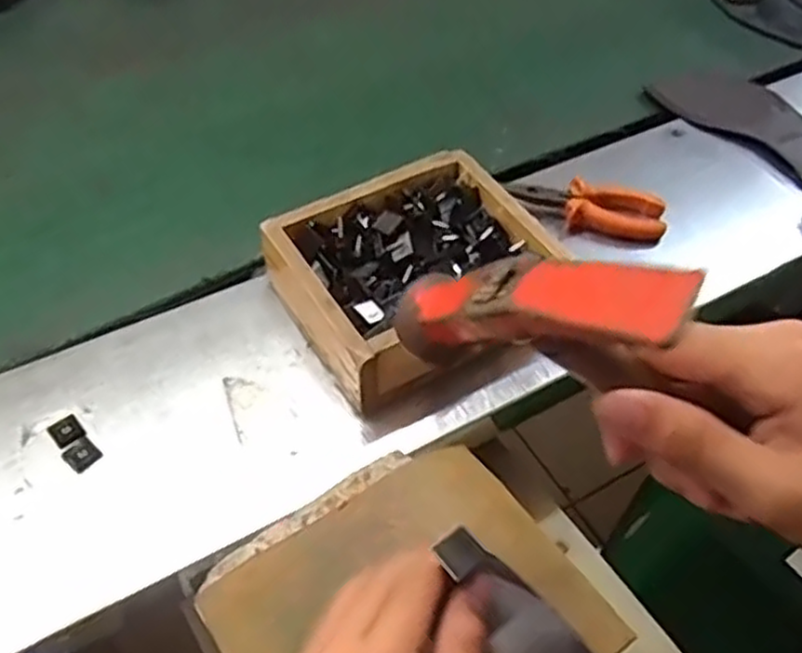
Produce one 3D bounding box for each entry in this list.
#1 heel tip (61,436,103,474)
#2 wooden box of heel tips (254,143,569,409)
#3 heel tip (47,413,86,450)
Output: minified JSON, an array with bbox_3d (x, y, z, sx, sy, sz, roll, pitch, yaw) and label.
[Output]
[{"bbox_3d":[-0.204,0.082,0.468,0.021,0.004,0.019,35,57,23],"label":"heel tip"},{"bbox_3d":[0.007,-0.041,0.538,0.180,0.057,0.144,-25,56,-21],"label":"wooden box of heel tips"},{"bbox_3d":[-0.219,0.068,0.480,0.019,0.004,0.021,-34,60,-27],"label":"heel tip"}]

